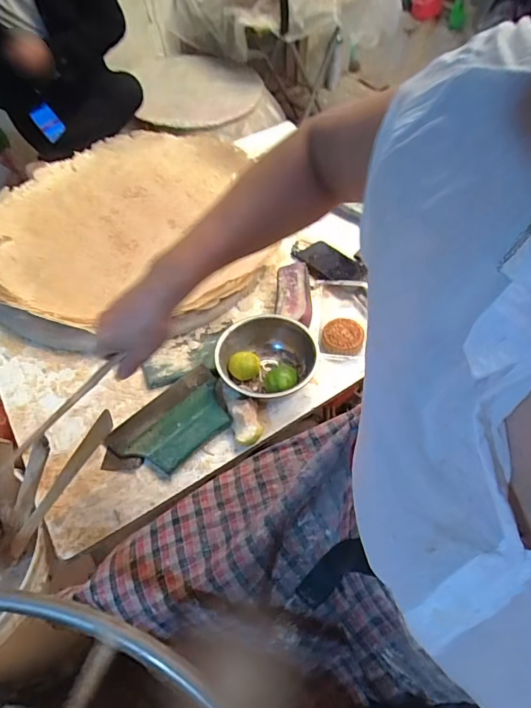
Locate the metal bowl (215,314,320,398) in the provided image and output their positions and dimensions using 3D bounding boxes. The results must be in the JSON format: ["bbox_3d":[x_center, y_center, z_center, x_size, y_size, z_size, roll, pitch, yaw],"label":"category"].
[{"bbox_3d":[0.004,0.016,0.739,0.161,0.074,0.160,-1,54,1],"label":"metal bowl"}]

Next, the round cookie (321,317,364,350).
[{"bbox_3d":[0.137,-0.035,0.776,0.070,0.013,0.060,-4,54,-2],"label":"round cookie"}]

